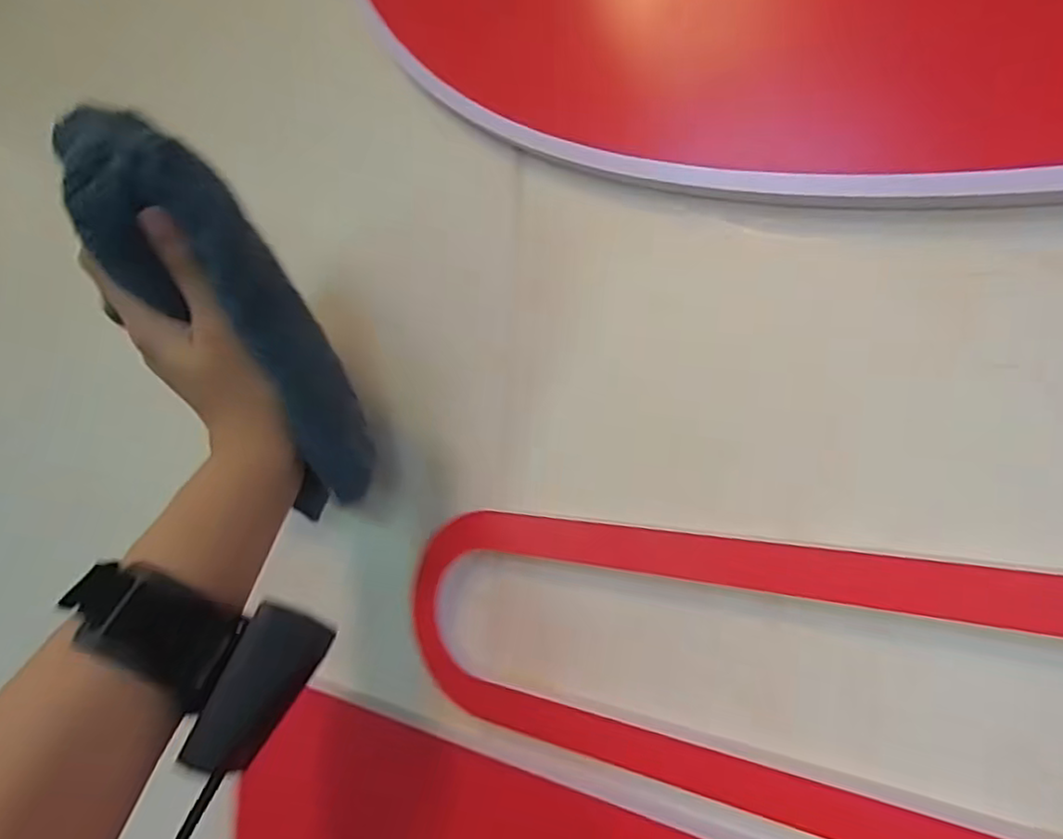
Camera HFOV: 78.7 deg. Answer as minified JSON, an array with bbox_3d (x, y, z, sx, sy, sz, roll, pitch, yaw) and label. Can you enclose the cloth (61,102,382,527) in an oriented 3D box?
[{"bbox_3d":[-0.127,-0.044,0.285,0.055,0.189,0.044,-44,25,-29],"label":"cloth"}]

